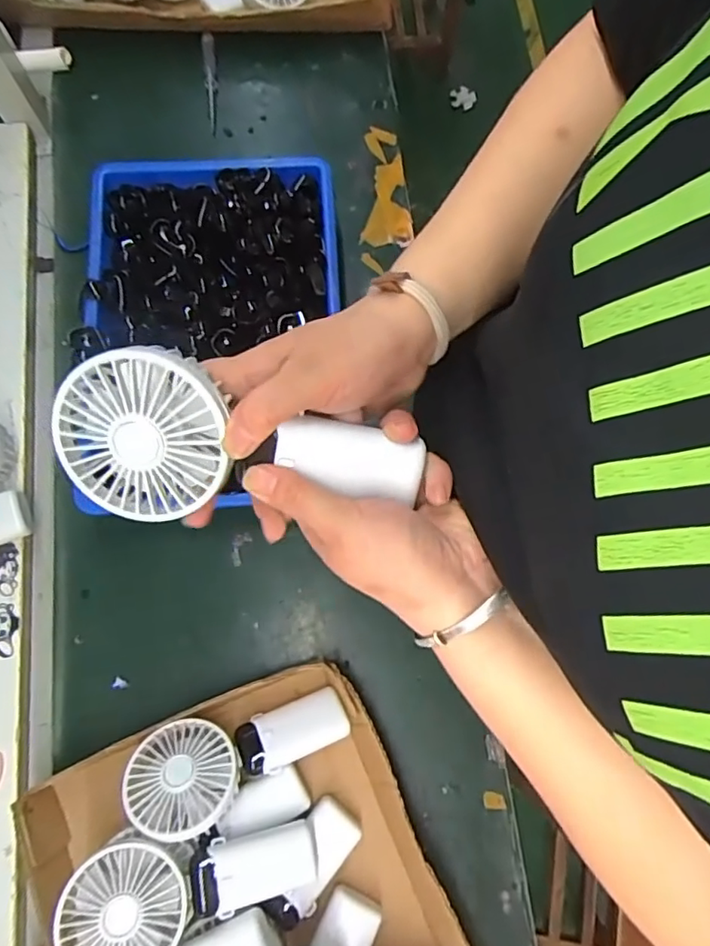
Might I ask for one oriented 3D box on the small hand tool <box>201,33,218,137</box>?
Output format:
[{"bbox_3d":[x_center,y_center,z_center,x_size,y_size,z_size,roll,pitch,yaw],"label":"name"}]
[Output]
[{"bbox_3d":[-0.173,-0.473,0.696,0.016,0.020,0.142,-8,77,-3],"label":"small hand tool"}]

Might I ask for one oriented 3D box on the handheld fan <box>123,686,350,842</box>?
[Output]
[{"bbox_3d":[-0.099,0.233,0.490,0.188,0.040,0.072,-16,41,-18],"label":"handheld fan"}]

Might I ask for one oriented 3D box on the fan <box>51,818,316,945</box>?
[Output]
[{"bbox_3d":[-0.125,0.316,0.440,0.188,0.053,0.085,-8,76,-16],"label":"fan"}]

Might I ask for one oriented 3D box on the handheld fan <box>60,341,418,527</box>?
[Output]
[{"bbox_3d":[-0.066,-0.018,0.300,0.166,0.042,0.087,5,109,-4],"label":"handheld fan"}]

